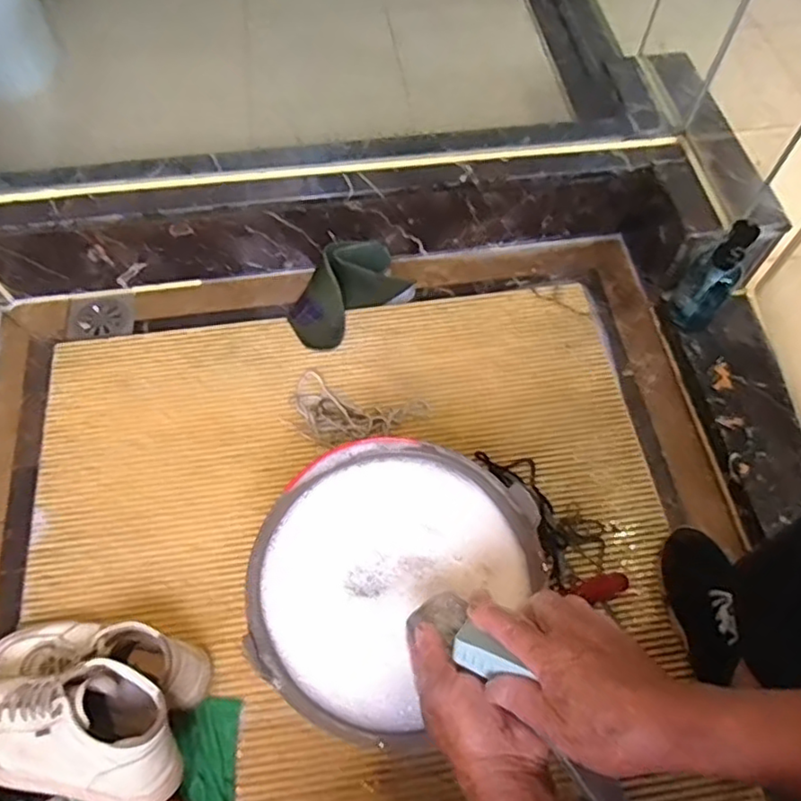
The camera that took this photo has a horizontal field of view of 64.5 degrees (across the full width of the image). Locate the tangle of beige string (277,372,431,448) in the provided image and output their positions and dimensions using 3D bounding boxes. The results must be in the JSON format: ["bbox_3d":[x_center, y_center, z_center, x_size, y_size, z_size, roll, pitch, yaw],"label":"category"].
[{"bbox_3d":[-0.063,0.021,0.861,0.182,0.024,0.097,15,65,7],"label":"tangle of beige string"}]

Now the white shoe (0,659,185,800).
[{"bbox_3d":[-0.318,0.301,0.588,0.223,0.084,0.111,7,62,3],"label":"white shoe"}]

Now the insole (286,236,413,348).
[{"bbox_3d":[-0.082,-0.164,0.934,0.121,0.054,0.192,41,71,18],"label":"insole"}]

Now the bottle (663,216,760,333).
[{"bbox_3d":[0.414,-0.157,0.858,0.066,0.189,0.058,32,66,15],"label":"bottle"}]

